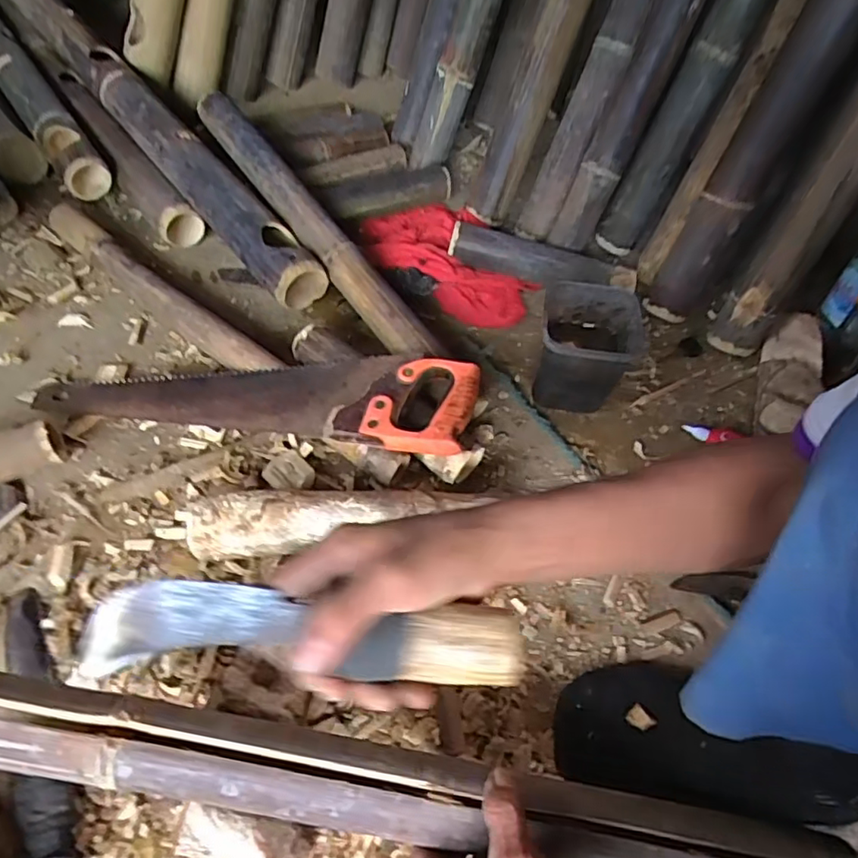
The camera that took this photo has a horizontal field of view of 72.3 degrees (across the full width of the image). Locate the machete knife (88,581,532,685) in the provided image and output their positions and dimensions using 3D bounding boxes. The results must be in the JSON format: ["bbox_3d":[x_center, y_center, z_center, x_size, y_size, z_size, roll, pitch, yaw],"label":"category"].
[{"bbox_3d":[-0.067,0.116,0.327,0.238,0.032,0.043,5,52,-1],"label":"machete knife"}]

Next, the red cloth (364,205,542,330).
[{"bbox_3d":[0.020,-0.246,0.870,0.209,0.047,0.273,-22,58,-22],"label":"red cloth"}]

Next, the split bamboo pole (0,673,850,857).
[{"bbox_3d":[-0.019,0.254,0.411,0.615,0.024,0.054,12,51,-3],"label":"split bamboo pole"}]

